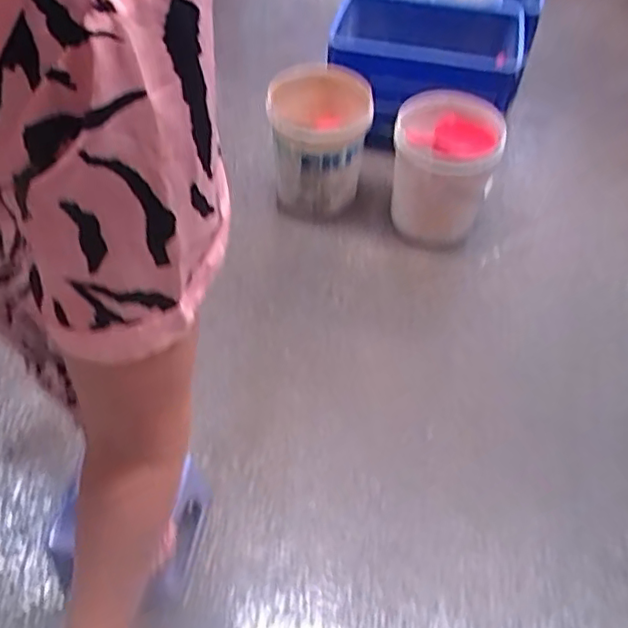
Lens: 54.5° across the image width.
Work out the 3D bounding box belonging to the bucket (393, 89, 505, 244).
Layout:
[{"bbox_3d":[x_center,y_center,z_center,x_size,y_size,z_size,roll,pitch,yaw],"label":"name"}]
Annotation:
[{"bbox_3d":[0.350,-0.399,1.716,0.280,0.331,0.278,2,50,-2],"label":"bucket"}]

